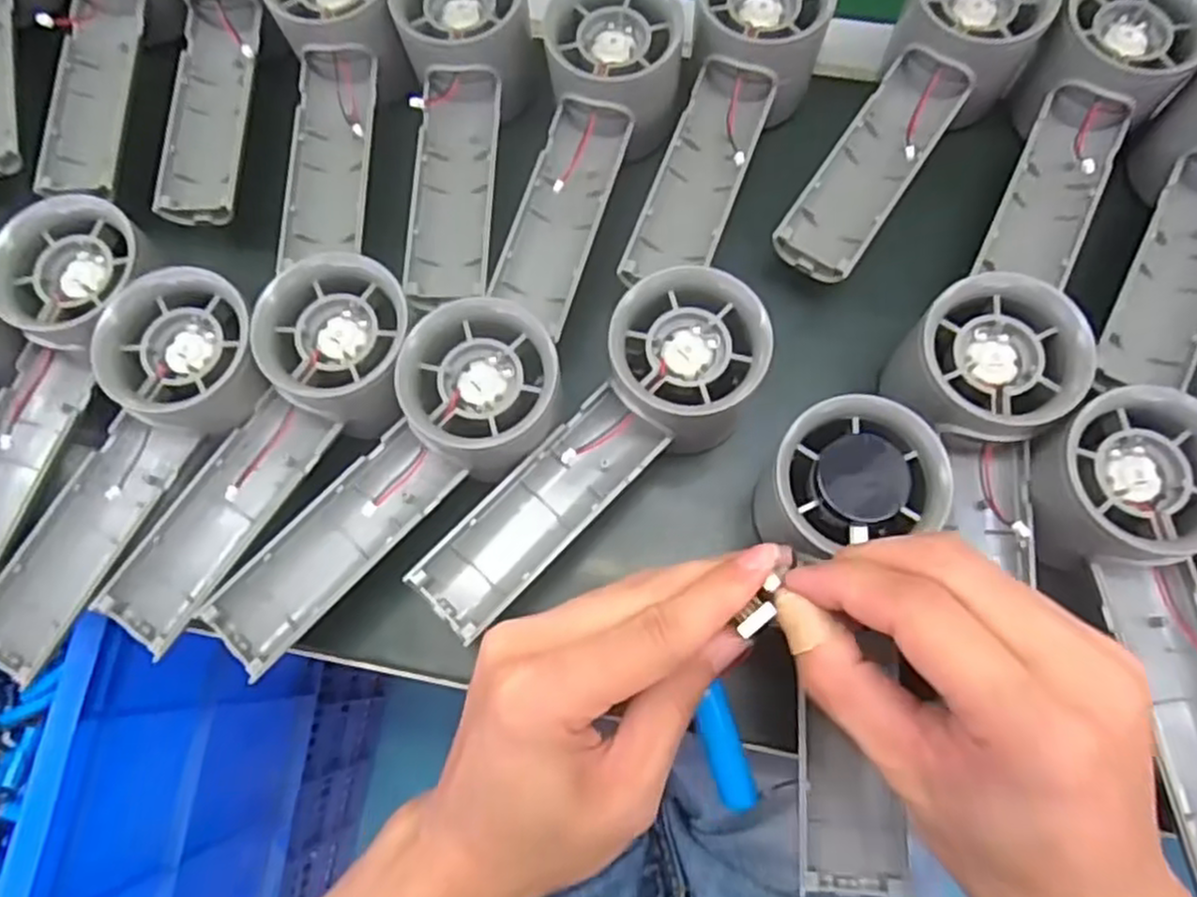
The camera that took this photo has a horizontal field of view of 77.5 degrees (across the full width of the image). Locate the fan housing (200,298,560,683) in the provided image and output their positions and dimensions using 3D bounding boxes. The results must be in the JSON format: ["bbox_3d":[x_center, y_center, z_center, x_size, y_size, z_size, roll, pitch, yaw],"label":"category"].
[{"bbox_3d":[-0.077,0.015,0.281,0.057,0.034,0.158,44,92,12],"label":"fan housing"}]

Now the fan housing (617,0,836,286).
[{"bbox_3d":[0.051,-0.137,0.324,0.055,0.048,0.154,23,88,8],"label":"fan housing"}]

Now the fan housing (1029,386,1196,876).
[{"bbox_3d":[0.185,0.060,0.242,0.061,0.037,0.153,-3,74,1],"label":"fan housing"}]

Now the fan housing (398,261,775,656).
[{"bbox_3d":[0.002,0.004,0.271,0.059,0.029,0.156,37,79,11],"label":"fan housing"}]

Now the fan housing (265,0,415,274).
[{"bbox_3d":[-0.113,-0.153,0.328,0.057,0.034,0.144,2,88,3],"label":"fan housing"}]

